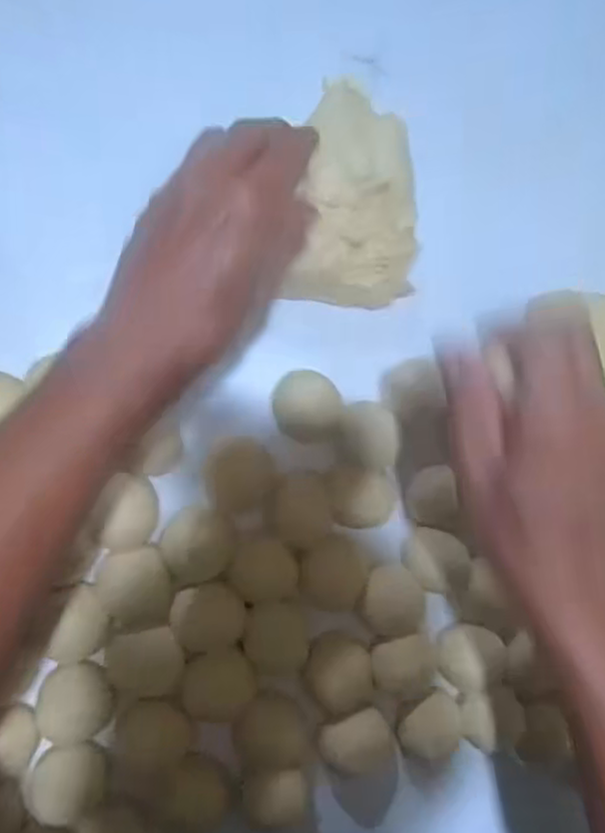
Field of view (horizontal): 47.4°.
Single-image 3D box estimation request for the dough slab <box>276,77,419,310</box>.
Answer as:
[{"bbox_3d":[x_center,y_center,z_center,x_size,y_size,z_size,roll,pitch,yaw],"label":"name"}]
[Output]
[{"bbox_3d":[0.044,-0.149,0.465,0.081,0.028,0.150,9,90,-9],"label":"dough slab"}]

